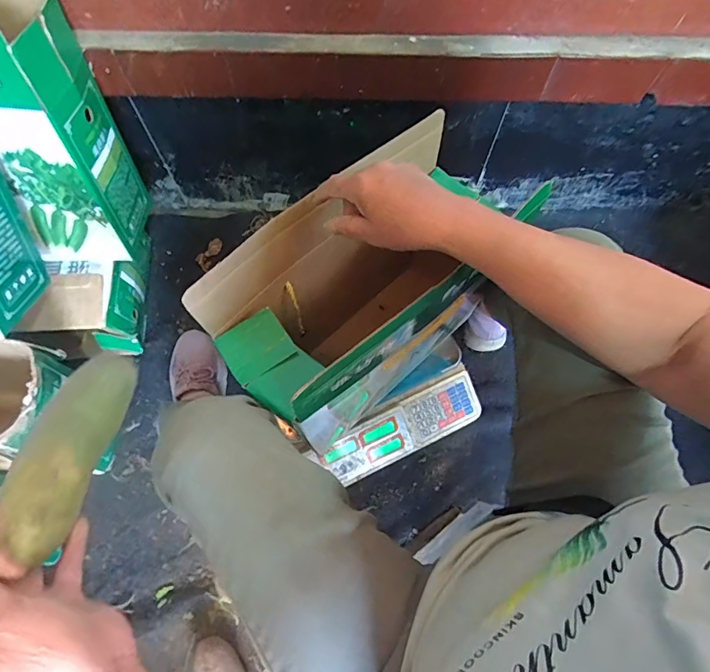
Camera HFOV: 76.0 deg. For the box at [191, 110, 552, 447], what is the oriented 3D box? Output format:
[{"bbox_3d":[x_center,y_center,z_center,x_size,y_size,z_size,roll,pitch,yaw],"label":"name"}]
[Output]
[{"bbox_3d":[0.009,-0.030,0.620,0.345,0.379,0.182,-42,75,-15],"label":"box"}]

